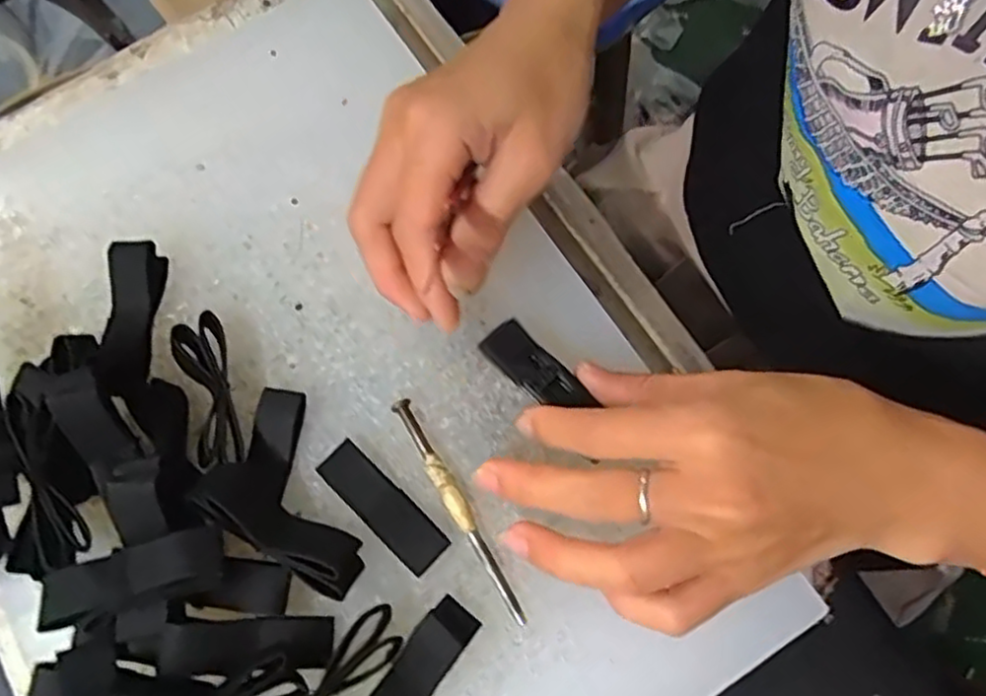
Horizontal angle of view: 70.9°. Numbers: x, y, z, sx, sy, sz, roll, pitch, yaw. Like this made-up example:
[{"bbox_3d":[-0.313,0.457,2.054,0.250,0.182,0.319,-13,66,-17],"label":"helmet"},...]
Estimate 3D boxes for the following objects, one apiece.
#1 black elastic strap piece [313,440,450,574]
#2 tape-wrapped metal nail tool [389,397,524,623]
[{"bbox_3d":[-0.042,0.059,0.262,0.057,0.004,0.017,42,77,15],"label":"black elastic strap piece"},{"bbox_3d":[-0.013,0.060,0.263,0.008,0.008,0.093,-30,74,-7],"label":"tape-wrapped metal nail tool"}]

